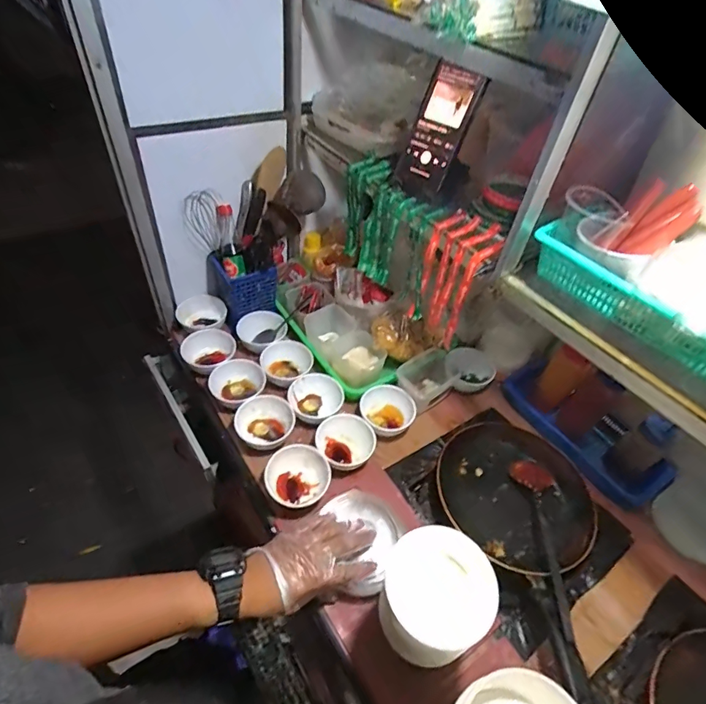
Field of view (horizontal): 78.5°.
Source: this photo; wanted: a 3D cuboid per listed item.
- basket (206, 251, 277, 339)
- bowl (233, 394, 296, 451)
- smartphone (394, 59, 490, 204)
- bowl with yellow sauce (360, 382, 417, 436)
[{"bbox_3d":[-0.223,-0.137,0.864,0.104,0.109,0.114,-25,54,-27],"label":"basket"},{"bbox_3d":[-0.139,0.120,0.710,0.087,0.051,0.095,3,47,-4],"label":"bowl"},{"bbox_3d":[0.109,-0.286,0.575,0.071,0.160,0.016,37,31,19],"label":"smartphone"},{"bbox_3d":[0.064,0.104,0.753,0.087,0.045,0.095,3,47,-4],"label":"bowl with yellow sauce"}]

